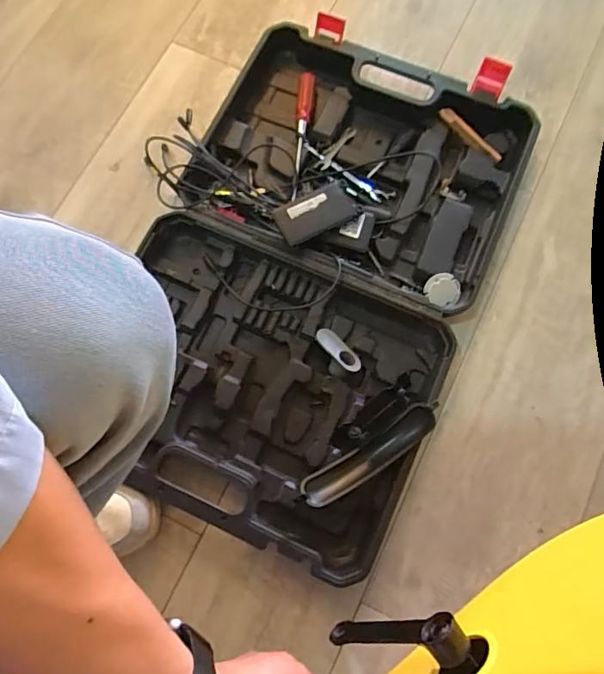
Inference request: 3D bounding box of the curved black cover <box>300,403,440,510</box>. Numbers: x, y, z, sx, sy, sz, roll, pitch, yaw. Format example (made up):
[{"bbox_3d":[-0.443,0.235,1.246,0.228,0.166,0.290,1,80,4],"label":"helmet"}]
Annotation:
[{"bbox_3d":[0.077,0.139,0.569,0.172,0.051,0.040,-33,78,-7],"label":"curved black cover"}]

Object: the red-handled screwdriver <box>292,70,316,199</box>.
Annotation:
[{"bbox_3d":[-0.002,-0.286,0.687,0.020,0.026,0.199,6,76,2],"label":"red-handled screwdriver"}]

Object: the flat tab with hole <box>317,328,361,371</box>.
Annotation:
[{"bbox_3d":[0.047,0.016,0.615,0.068,0.008,0.028,45,49,8],"label":"flat tab with hole"}]

